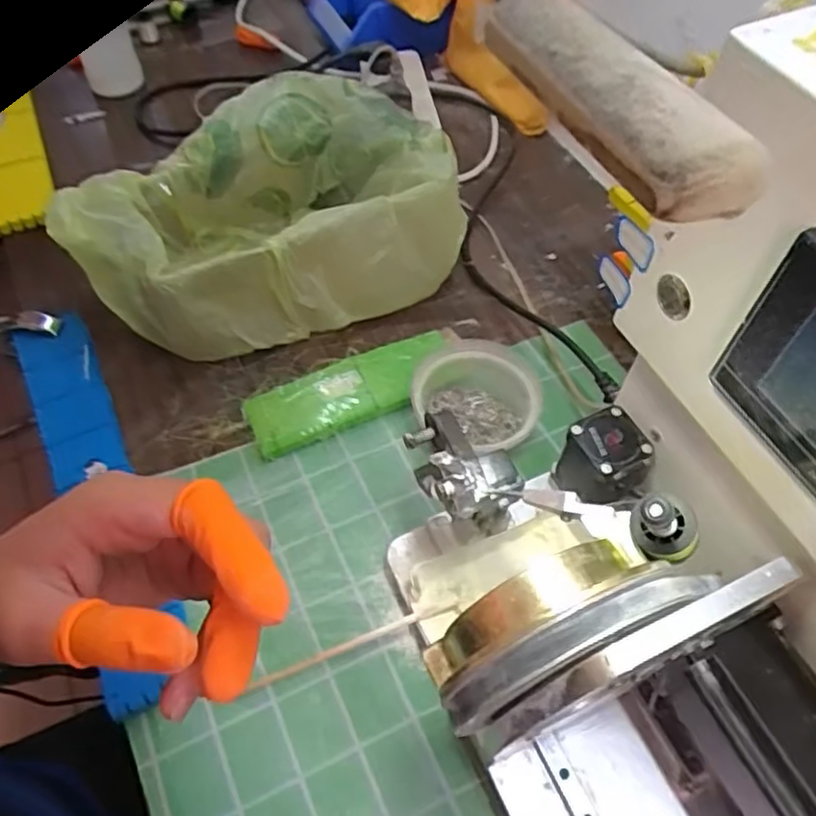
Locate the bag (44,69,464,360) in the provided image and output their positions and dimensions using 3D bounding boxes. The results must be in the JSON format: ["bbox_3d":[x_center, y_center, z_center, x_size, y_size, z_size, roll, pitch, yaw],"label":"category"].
[{"bbox_3d":[-0.132,-0.169,0.600,0.320,0.113,0.212,-20,60,-14],"label":"bag"}]

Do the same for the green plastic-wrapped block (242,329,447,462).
[{"bbox_3d":[-0.045,-0.016,0.559,0.178,0.016,0.061,-23,58,-16],"label":"green plastic-wrapped block"}]

